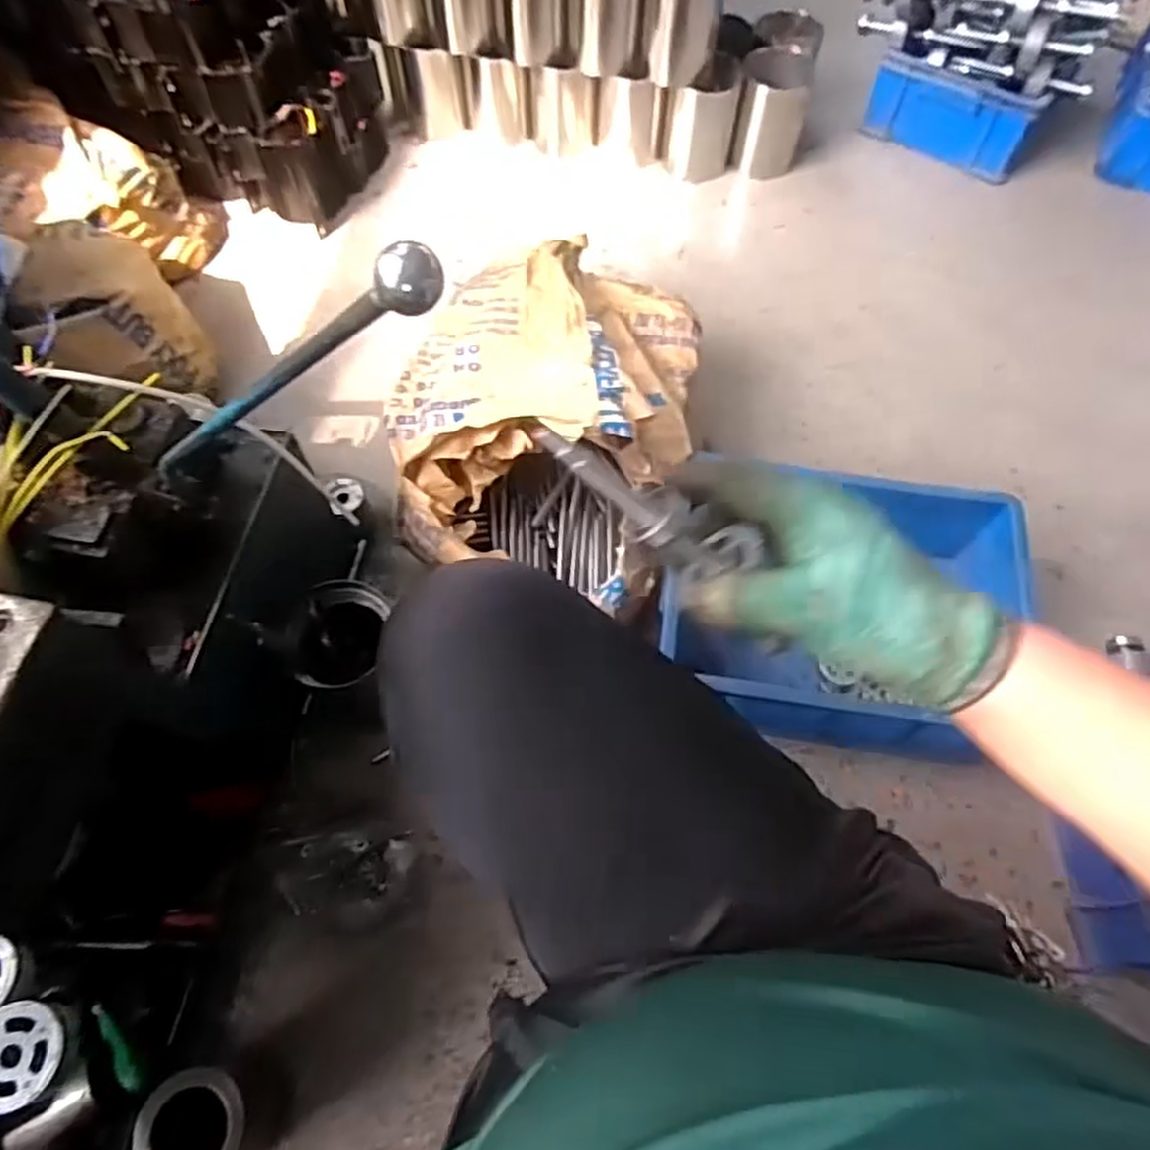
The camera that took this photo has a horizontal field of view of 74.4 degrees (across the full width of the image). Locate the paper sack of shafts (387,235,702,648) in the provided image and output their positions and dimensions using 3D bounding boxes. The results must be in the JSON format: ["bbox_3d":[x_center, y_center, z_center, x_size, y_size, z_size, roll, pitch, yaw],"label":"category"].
[{"bbox_3d":[-0.034,-0.207,0.963,0.353,0.216,0.496,7,63,3],"label":"paper sack of shafts"}]

